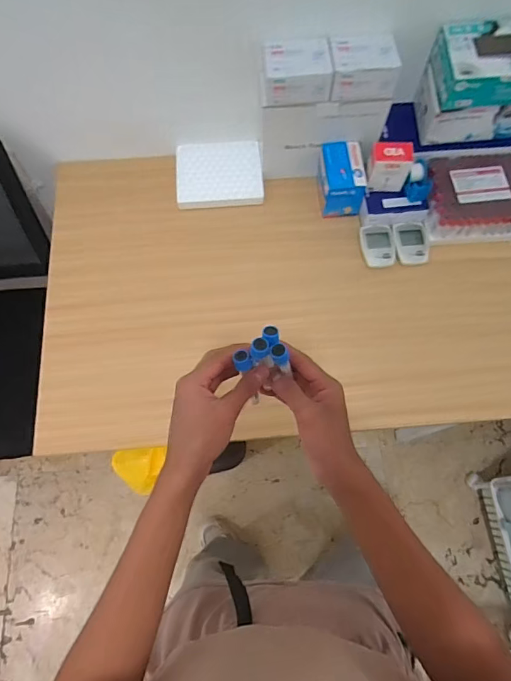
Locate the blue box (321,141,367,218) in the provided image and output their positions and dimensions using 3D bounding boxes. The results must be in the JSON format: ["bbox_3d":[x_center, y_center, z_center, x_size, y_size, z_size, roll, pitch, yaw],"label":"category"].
[{"bbox_3d":[0.158,-0.300,0.803,0.080,0.081,0.107,-4,71,-1],"label":"blue box"}]

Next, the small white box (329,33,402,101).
[{"bbox_3d":[0.169,-0.436,0.685,0.103,0.057,0.082,0,71,0],"label":"small white box"}]

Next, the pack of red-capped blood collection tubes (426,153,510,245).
[{"bbox_3d":[0.398,-0.259,0.785,0.160,0.067,0.141,-1,71,0],"label":"pack of red-capped blood collection tubes"}]

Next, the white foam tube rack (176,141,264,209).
[{"bbox_3d":[-0.071,-0.332,0.853,0.166,0.022,0.140,-4,71,-1],"label":"white foam tube rack"}]

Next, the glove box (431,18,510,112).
[{"bbox_3d":[0.389,-0.439,0.681,0.188,0.071,0.119,-4,71,-1],"label":"glove box"}]

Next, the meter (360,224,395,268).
[{"bbox_3d":[0.229,-0.177,0.800,0.057,0.017,0.081,-3,71,-1],"label":"meter"}]

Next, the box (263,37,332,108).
[{"bbox_3d":[0.064,-0.428,0.682,0.104,0.052,0.079,-5,71,-1],"label":"box"}]

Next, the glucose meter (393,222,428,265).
[{"bbox_3d":[0.290,-0.179,0.803,0.056,0.020,0.083,-3,71,0],"label":"glucose meter"}]

